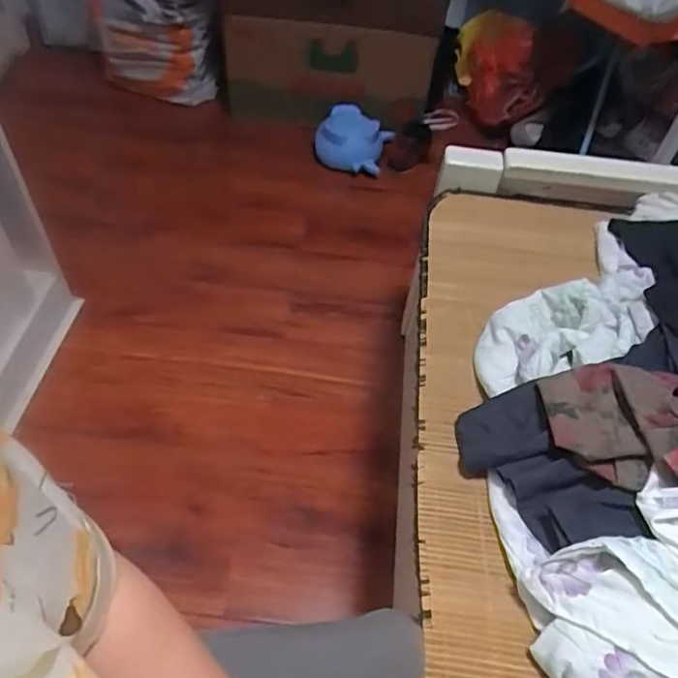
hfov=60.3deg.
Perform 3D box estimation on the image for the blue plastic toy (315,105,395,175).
[{"bbox_3d":[0.040,-0.550,1.599,0.182,0.118,0.126,13,52,5],"label":"blue plastic toy"}]

